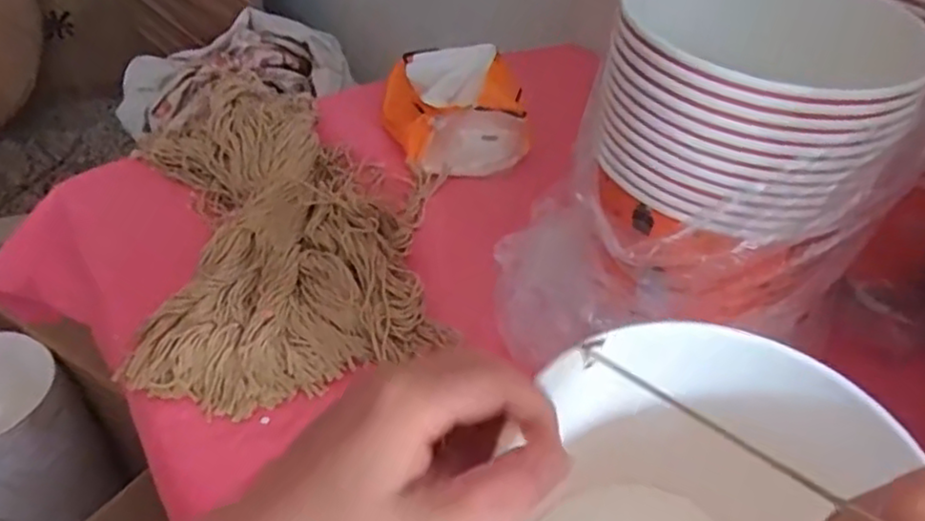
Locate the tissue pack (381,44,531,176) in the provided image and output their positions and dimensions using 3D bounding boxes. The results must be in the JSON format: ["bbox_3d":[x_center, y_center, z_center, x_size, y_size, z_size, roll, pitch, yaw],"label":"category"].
[{"bbox_3d":[-0.008,-0.146,0.637,0.128,0.081,0.134,-2,42,-6],"label":"tissue pack"}]

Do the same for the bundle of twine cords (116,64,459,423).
[{"bbox_3d":[-0.139,-0.044,0.532,0.218,0.052,0.340,-10,43,-15],"label":"bundle of twine cords"}]

